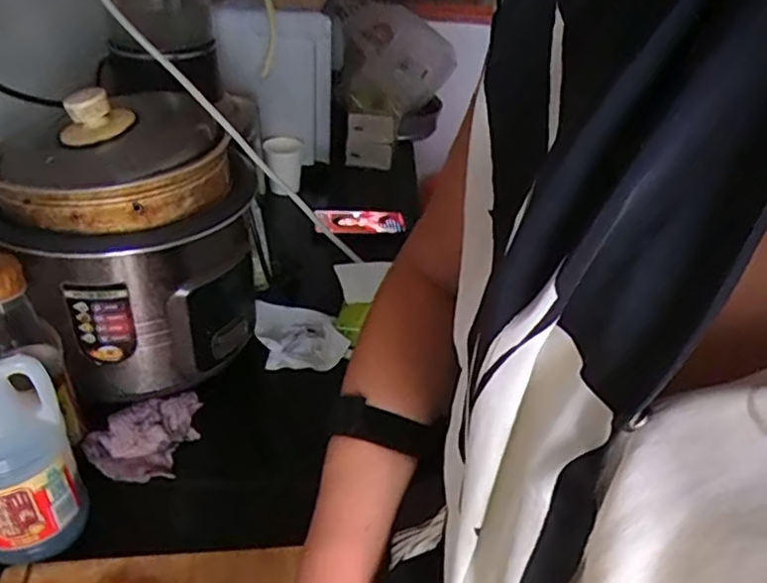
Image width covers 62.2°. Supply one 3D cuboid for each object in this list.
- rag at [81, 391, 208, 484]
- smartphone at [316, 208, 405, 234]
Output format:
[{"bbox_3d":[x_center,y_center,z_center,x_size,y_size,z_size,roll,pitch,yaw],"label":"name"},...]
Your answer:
[{"bbox_3d":[-0.237,0.139,0.645,0.074,0.040,0.107,10,36,8],"label":"rag"},{"bbox_3d":[-0.039,-0.118,1.030,0.141,0.014,0.077,-5,36,-13],"label":"smartphone"}]

